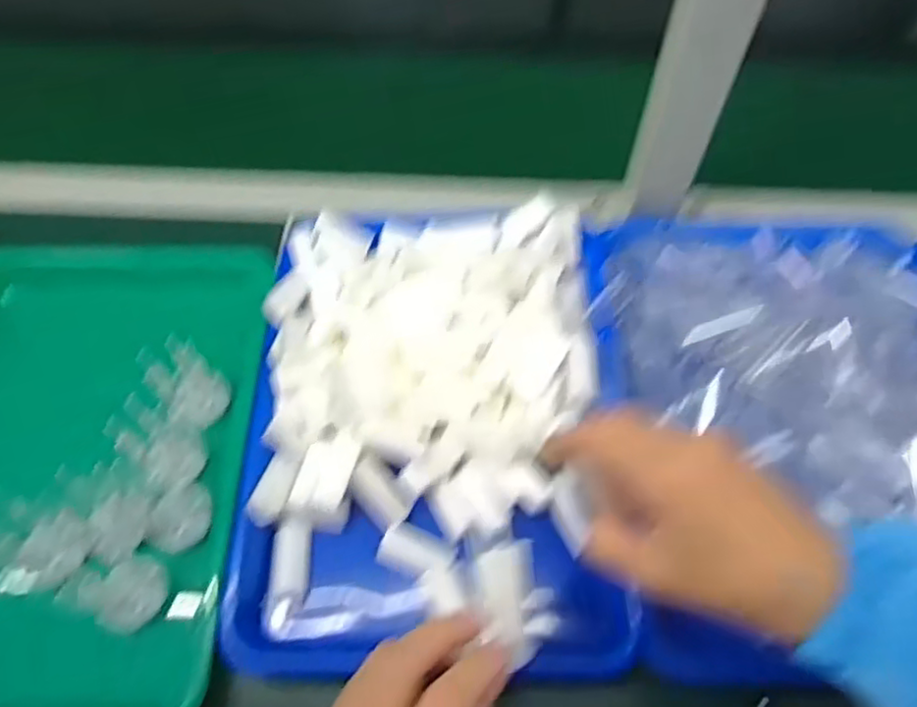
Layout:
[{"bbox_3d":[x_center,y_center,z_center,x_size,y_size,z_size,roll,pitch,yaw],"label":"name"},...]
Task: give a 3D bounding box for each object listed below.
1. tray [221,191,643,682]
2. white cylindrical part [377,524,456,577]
[{"bbox_3d":[-0.019,0.043,0.470,0.242,0.059,0.329,-1,61,0],"label":"tray"},{"bbox_3d":[-0.027,0.130,0.439,0.046,0.019,0.026,17,62,10],"label":"white cylindrical part"}]

